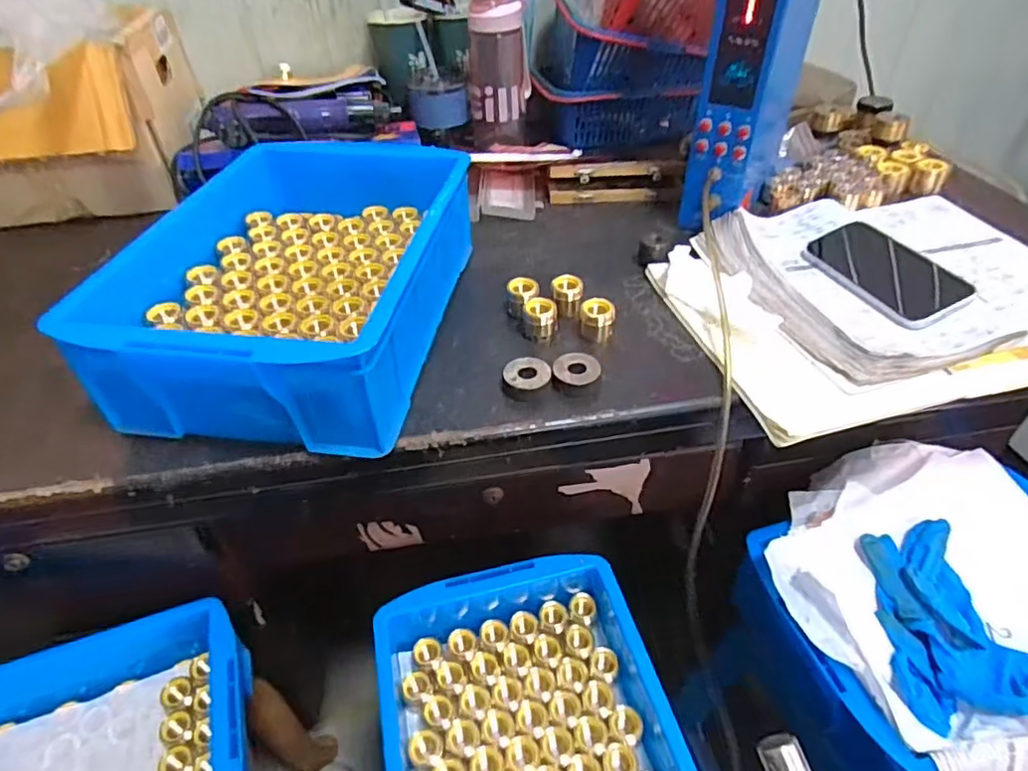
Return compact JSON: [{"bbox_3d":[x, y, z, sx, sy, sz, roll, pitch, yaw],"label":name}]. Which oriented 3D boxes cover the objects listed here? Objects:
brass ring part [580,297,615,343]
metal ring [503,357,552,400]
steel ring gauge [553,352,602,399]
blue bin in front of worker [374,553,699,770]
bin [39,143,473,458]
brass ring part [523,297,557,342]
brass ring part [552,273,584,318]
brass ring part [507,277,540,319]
[{"bbox_3d":[0.077,-0.059,0.559,0.031,0.035,0.026,2,43,5],"label":"brass ring part"},{"bbox_3d":[0.011,-0.005,0.516,0.039,0.019,0.037,-2,42,1],"label":"metal ring"},{"bbox_3d":[0.054,-0.007,0.516,0.041,0.021,0.039,2,43,5],"label":"steel ring gauge"},{"bbox_3d":[0.024,0.334,0.521,0.236,0.100,0.361,-13,43,-11],"label":"blue bin in front of worker"},{"bbox_3d":[-0.192,-0.095,0.555,0.245,0.115,0.346,5,43,8],"label":"bin"},{"bbox_3d":[0.025,-0.060,0.562,0.030,0.035,0.025,-1,42,2],"label":"brass ring part"},{"bbox_3d":[0.052,-0.086,0.591,0.029,0.036,0.026,2,43,5],"label":"brass ring part"},{"bbox_3d":[0.009,-0.084,0.589,0.032,0.031,0.028,-14,44,-12],"label":"brass ring part"}]

